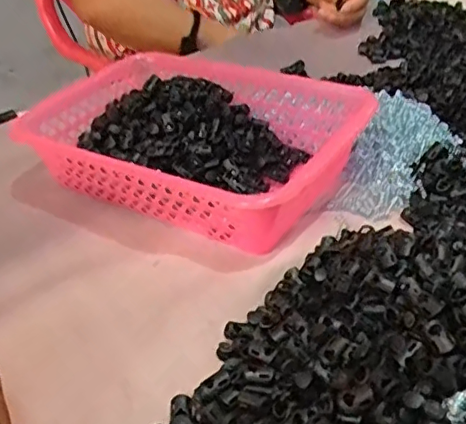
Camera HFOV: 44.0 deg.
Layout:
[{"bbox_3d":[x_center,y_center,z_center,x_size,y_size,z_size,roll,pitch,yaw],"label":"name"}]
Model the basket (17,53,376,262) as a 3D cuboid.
[{"bbox_3d":[-0.029,-0.080,0.566,0.302,0.068,0.222,21,44,26],"label":"basket"}]

